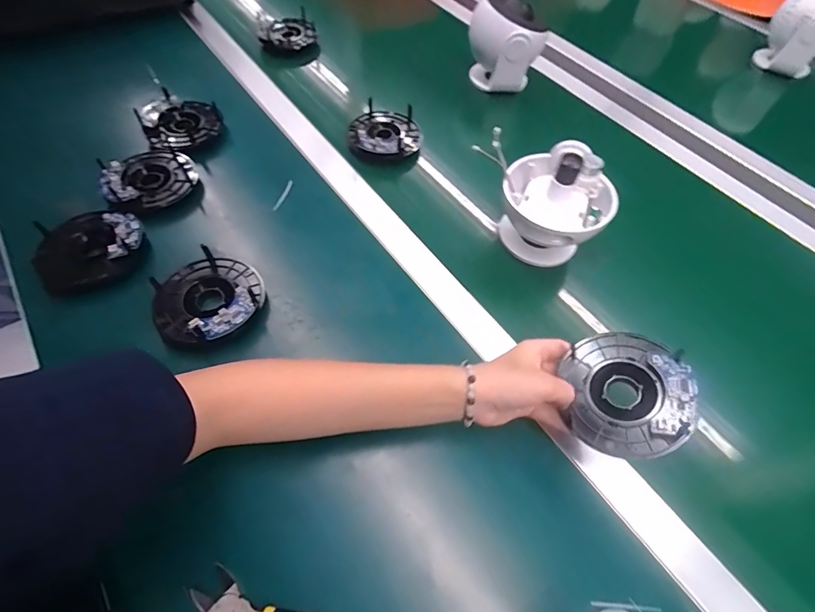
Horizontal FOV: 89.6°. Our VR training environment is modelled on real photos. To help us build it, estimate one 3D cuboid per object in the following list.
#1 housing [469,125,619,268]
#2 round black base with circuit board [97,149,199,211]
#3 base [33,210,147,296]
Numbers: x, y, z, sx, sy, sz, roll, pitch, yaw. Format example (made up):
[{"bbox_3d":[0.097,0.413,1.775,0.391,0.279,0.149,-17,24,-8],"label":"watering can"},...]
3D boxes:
[{"bbox_3d":[0.161,-0.119,0.468,0.129,0.114,0.107,30,60,15],"label":"housing"},{"bbox_3d":[-0.313,-0.157,0.504,0.109,0.019,0.093,-34,70,-33],"label":"round black base with circuit board"},{"bbox_3d":[-0.333,-0.063,0.437,0.097,0.028,0.094,2,57,-3],"label":"base"}]

